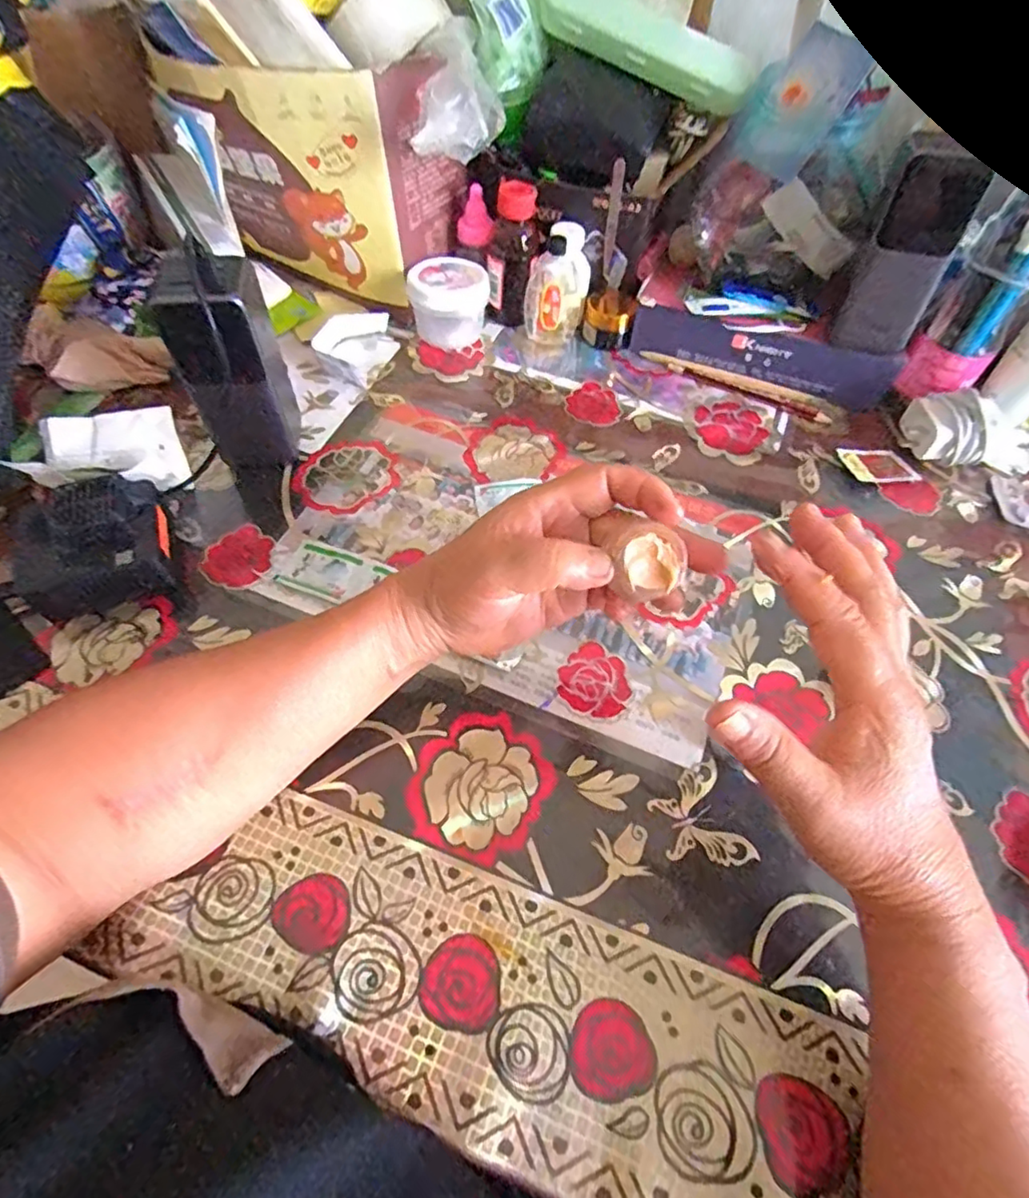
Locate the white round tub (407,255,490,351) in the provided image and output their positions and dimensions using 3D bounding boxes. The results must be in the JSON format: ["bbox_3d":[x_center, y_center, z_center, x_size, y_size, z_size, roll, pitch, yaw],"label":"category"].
[{"bbox_3d":[-0.057,-0.260,0.528,0.067,0.054,0.065,-3,57,-4],"label":"white round tub"}]

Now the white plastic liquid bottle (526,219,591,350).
[{"bbox_3d":[0.038,-0.270,0.522,0.050,0.088,0.040,6,57,1],"label":"white plastic liquid bottle"}]

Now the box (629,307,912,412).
[{"bbox_3d":[0.208,-0.206,0.511,0.215,0.046,0.015,18,58,9],"label":"box"}]

